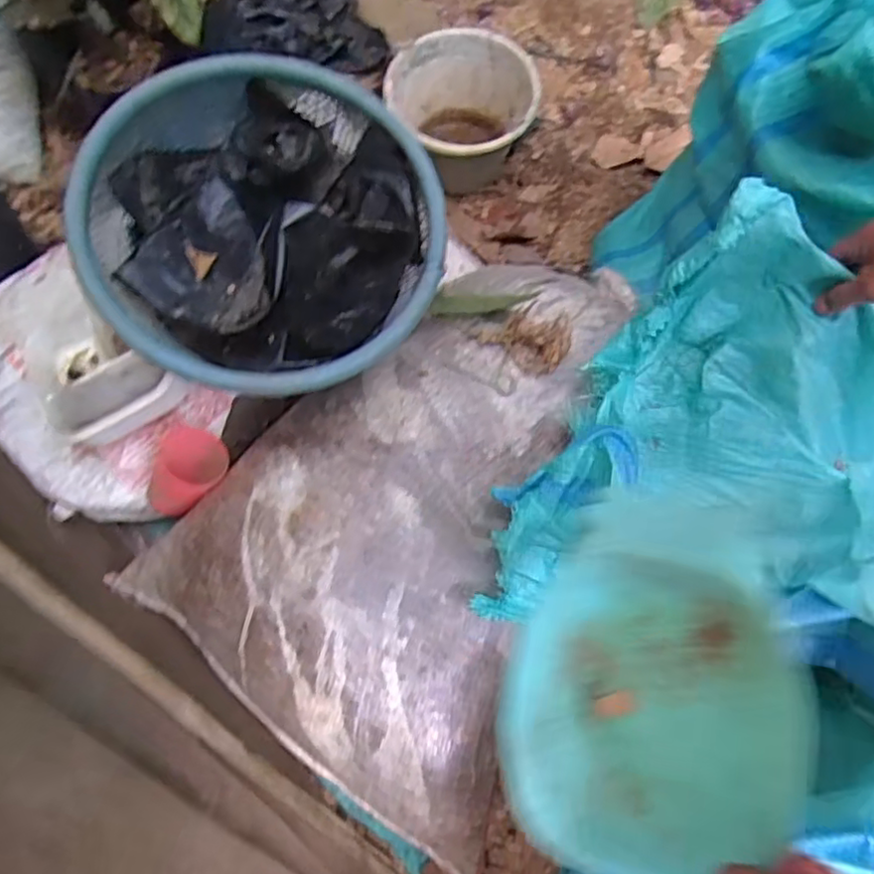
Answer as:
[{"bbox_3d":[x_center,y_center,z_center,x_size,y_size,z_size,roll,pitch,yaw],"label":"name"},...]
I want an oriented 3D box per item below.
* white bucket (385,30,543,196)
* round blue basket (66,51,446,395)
[{"bbox_3d":[0.040,-0.529,1.103,0.233,0.164,0.238,-1,69,2],"label":"white bucket"},{"bbox_3d":[-0.178,-0.215,0.704,0.355,0.151,0.356,-1,69,2],"label":"round blue basket"}]

